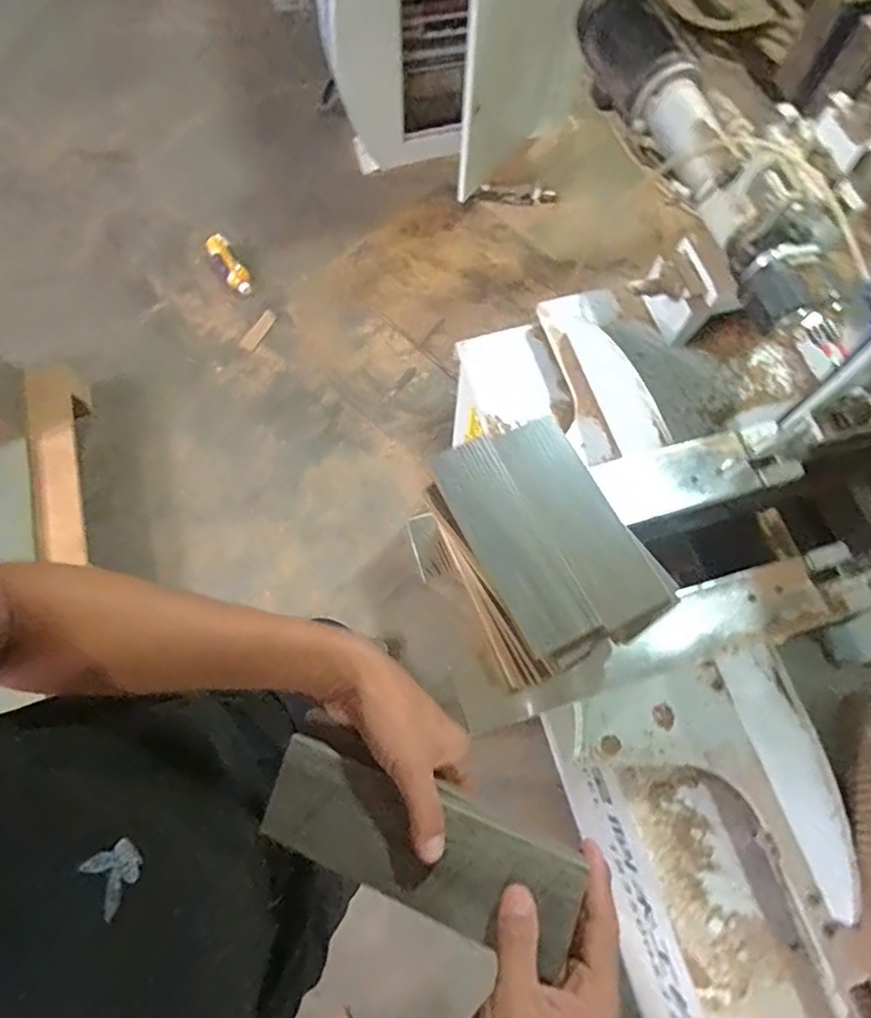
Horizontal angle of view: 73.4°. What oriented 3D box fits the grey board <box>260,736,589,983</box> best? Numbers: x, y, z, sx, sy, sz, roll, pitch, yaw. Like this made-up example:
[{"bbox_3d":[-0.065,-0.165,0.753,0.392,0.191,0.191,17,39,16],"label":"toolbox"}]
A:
[{"bbox_3d":[-0.013,0.211,0.367,0.199,0.015,0.069,12,69,17],"label":"grey board"}]

